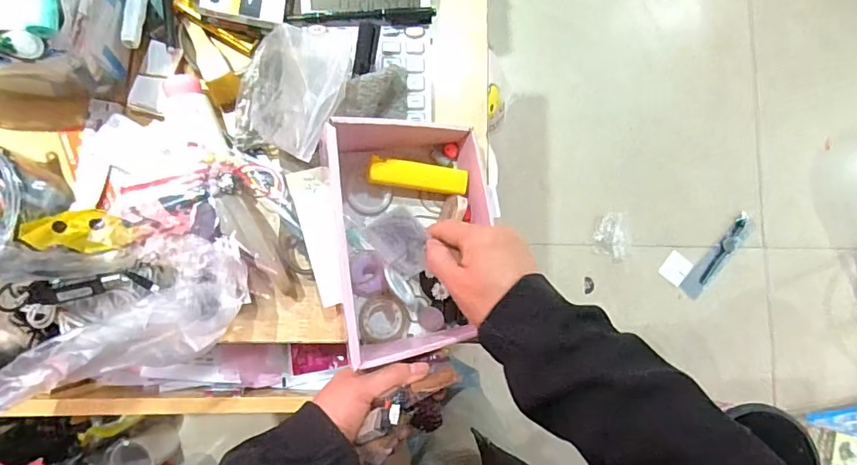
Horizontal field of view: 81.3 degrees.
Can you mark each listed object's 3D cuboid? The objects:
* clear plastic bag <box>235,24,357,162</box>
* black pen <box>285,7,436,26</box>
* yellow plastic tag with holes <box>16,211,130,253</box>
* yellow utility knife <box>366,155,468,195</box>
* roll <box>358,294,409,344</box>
[{"bbox_3d":[-0.120,-0.129,0.438,0.099,0.066,0.124,20,83,-2],"label":"clear plastic bag"},{"bbox_3d":[-0.062,-0.206,0.472,0.136,0.008,0.016,-1,84,-4],"label":"black pen"},{"bbox_3d":[-0.291,-0.003,0.414,0.073,0.018,0.042,-1,44,-30],"label":"yellow plastic tag with holes"},{"bbox_3d":[-0.009,-0.051,0.451,0.091,0.009,0.023,6,83,-19],"label":"yellow utility knife"},{"bbox_3d":[-0.040,0.077,0.450,0.044,0.015,0.042,0,84,-4],"label":"roll"}]

